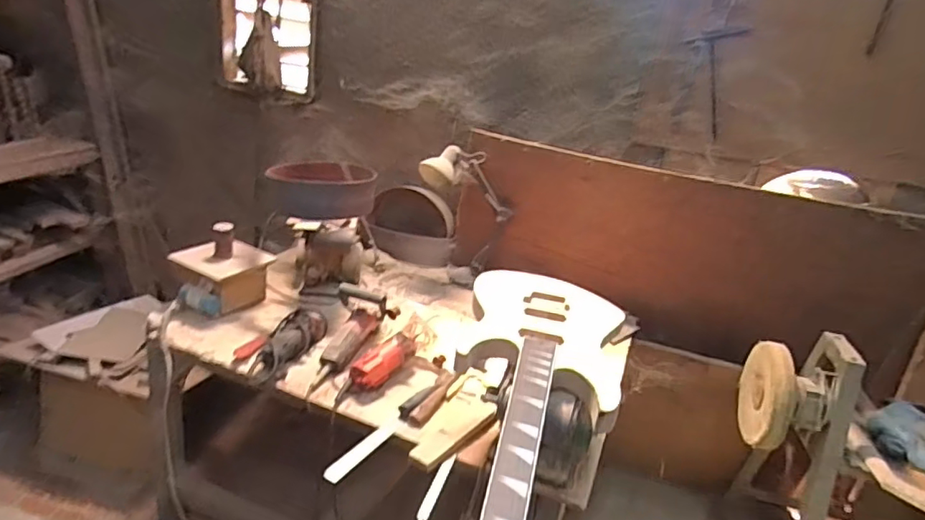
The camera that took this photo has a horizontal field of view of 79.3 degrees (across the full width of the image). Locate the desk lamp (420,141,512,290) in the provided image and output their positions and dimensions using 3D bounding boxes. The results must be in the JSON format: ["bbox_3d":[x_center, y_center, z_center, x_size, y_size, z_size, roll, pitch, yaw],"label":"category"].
[{"bbox_3d":[0.003,-0.127,1.807,0.266,0.454,0.123,15,24,17],"label":"desk lamp"}]

